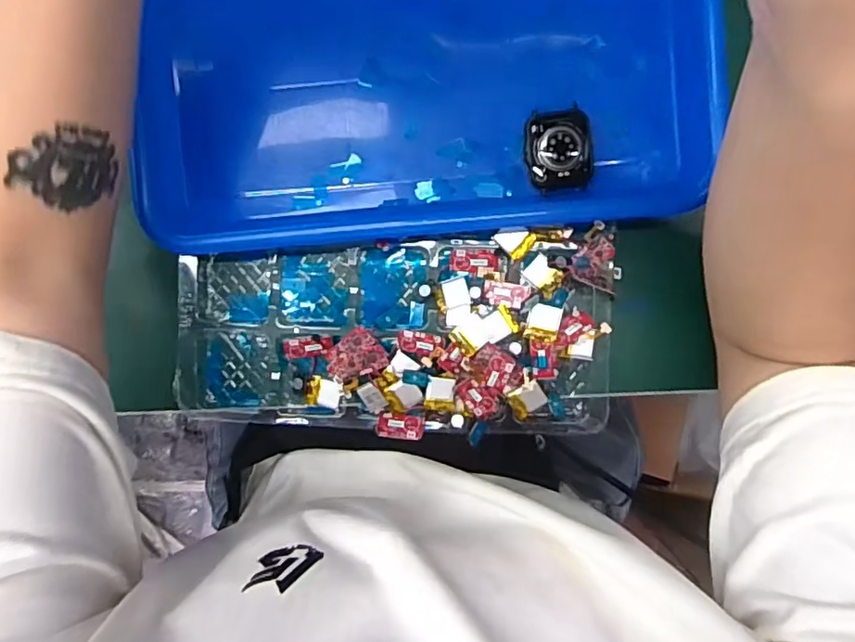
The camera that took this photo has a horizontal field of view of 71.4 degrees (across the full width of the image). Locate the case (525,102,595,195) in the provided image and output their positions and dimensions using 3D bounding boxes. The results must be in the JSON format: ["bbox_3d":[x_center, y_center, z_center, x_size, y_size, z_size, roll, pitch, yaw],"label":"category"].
[{"bbox_3d":[0.075,-0.096,0.335,0.036,0.010,0.044,-6,92,3],"label":"case"}]

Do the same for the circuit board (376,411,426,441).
[{"bbox_3d":[-0.016,0.063,0.353,0.028,0.006,0.014,5,92,2],"label":"circuit board"}]

